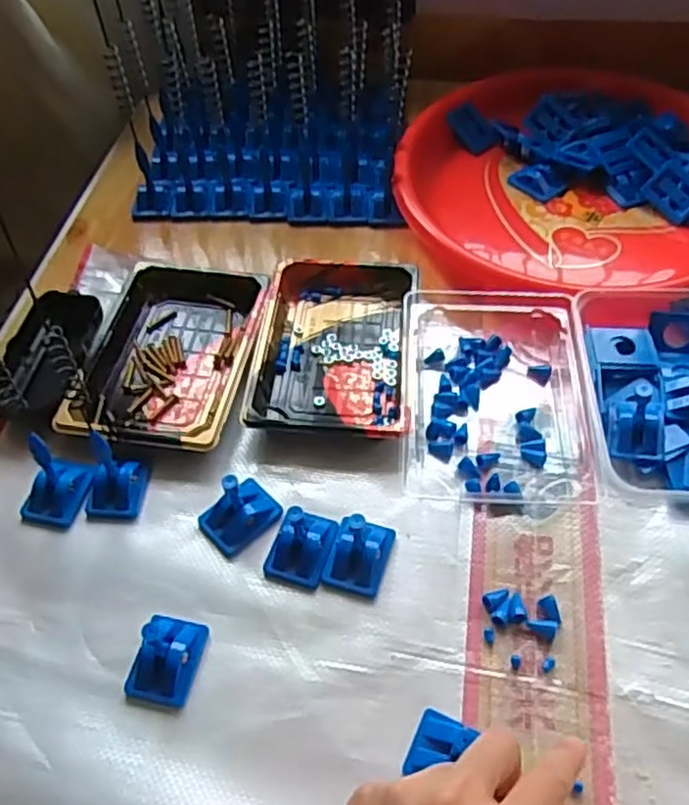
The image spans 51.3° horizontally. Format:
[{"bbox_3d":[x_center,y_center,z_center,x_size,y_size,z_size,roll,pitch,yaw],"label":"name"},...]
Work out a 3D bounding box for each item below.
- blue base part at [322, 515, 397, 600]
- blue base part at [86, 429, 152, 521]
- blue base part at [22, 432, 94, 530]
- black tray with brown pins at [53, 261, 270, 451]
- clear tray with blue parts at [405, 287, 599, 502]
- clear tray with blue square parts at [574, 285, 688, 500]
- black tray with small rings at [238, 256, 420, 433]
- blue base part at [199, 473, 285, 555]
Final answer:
[{"bbox_3d":[0.009,0.079,0.407,0.032,0.045,0.043,15,55,14],"label":"blue base part"},{"bbox_3d":[-0.144,0.044,0.439,0.033,0.046,0.037,3,53,5],"label":"blue base part"},{"bbox_3d":[-0.181,0.043,0.437,0.031,0.051,0.044,11,54,11],"label":"blue base part"},{"bbox_3d":[-0.121,-0.036,0.514,0.108,0.021,0.158,7,53,8],"label":"black tray with brown pins"},{"bbox_3d":[0.099,-0.019,0.486,0.115,0.031,0.179,0,53,3],"label":"clear tray with blue parts"},{"bbox_3d":[0.213,-0.011,0.468,0.117,0.039,0.163,3,53,5],"label":"clear tray with blue square parts"},{"bbox_3d":[-0.006,-0.044,0.515,0.107,0.021,0.161,4,53,6],"label":"black tray with small rings"},{"bbox_3d":[-0.064,0.060,0.427,0.045,0.043,0.033,-38,60,-23],"label":"blue base part"}]

